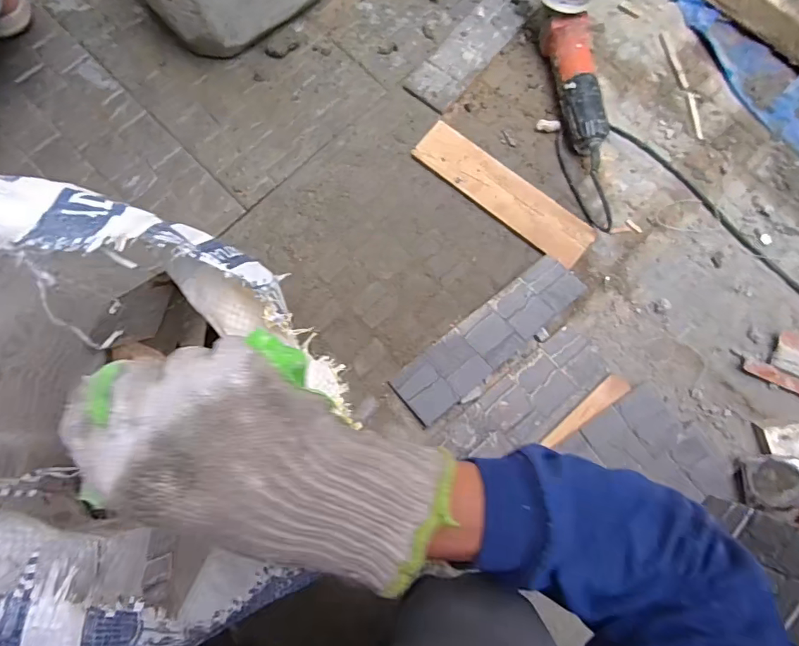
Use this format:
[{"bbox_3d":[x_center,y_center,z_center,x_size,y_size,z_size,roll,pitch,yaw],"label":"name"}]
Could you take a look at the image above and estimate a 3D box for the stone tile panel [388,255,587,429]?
[{"bbox_3d":[0.127,0.020,0.650,0.297,0.025,0.081,-39,82,-9],"label":"stone tile panel"}]

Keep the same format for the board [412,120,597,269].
[{"bbox_3d":[0.157,-0.197,0.703,0.296,0.016,0.072,38,80,6],"label":"board"}]

